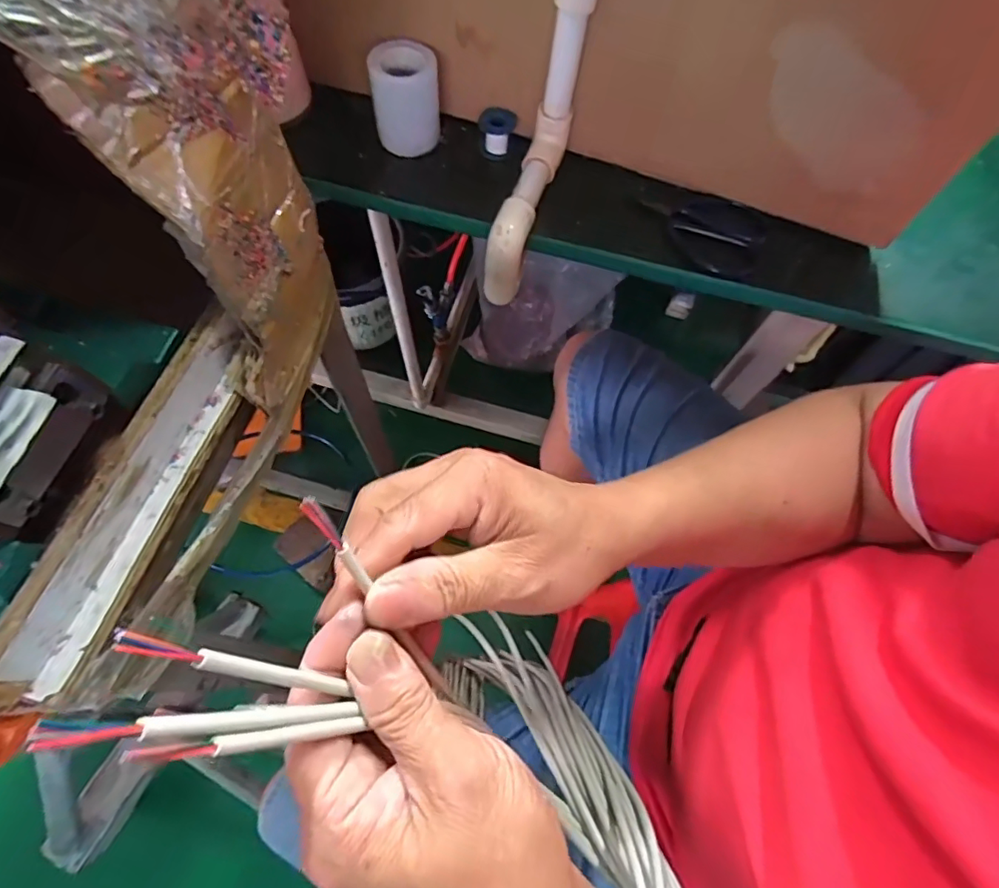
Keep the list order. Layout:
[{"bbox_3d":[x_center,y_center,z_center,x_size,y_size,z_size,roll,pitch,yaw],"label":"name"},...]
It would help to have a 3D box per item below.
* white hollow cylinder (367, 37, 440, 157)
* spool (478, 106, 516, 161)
[{"bbox_3d":[-0.073,-0.273,0.434,0.051,0.064,0.046,-3,68,-4],"label":"white hollow cylinder"},{"bbox_3d":[-0.003,-0.259,0.454,0.026,0.034,0.031,14,68,3],"label":"spool"}]

